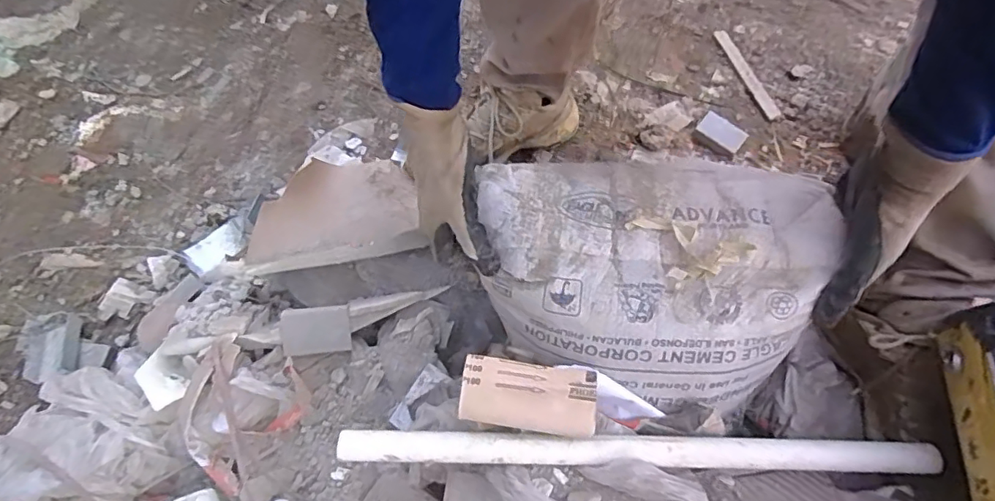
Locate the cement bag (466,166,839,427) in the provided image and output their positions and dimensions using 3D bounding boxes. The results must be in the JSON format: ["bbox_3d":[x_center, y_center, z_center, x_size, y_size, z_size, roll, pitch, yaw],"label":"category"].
[{"bbox_3d":[0.147,0.027,0.535,0.309,0.101,0.226,3,59,0],"label":"cement bag"}]

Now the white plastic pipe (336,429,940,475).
[{"bbox_3d":[0.125,0.174,0.483,0.511,0.020,0.028,1,61,0],"label":"white plastic pipe"}]

